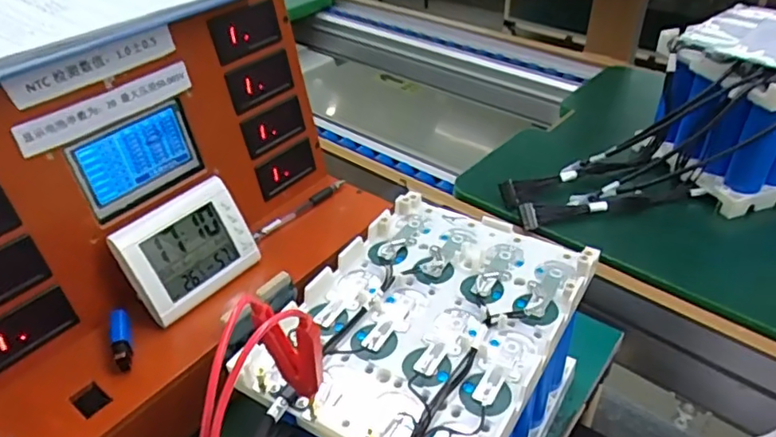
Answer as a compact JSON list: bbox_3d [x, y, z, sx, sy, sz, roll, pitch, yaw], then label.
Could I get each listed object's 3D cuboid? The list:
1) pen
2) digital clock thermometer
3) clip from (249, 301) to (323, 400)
[{"bbox_3d":[-0.092,-0.012,0.636,0.013,0.011,0.130,27,46,32],"label":"pen"},{"bbox_3d":[-0.179,0.028,0.528,0.026,0.091,0.112,0,28,47],"label":"digital clock thermometer"},{"bbox_3d":[-0.051,0.073,0.322,0.038,0.069,0.011,16,41,22],"label":"clip"}]

